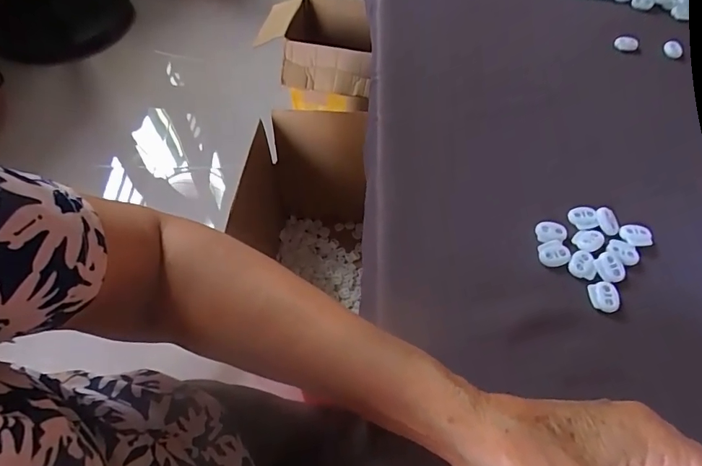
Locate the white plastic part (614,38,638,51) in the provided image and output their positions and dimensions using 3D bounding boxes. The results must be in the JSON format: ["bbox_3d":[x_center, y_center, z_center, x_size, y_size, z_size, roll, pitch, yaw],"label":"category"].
[{"bbox_3d":[0.294,-0.202,0.474,0.023,0.010,0.010,12,58,9],"label":"white plastic part"}]

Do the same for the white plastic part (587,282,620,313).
[{"bbox_3d":[0.178,0.045,0.312,0.019,0.004,0.022,0,57,1],"label":"white plastic part"}]

